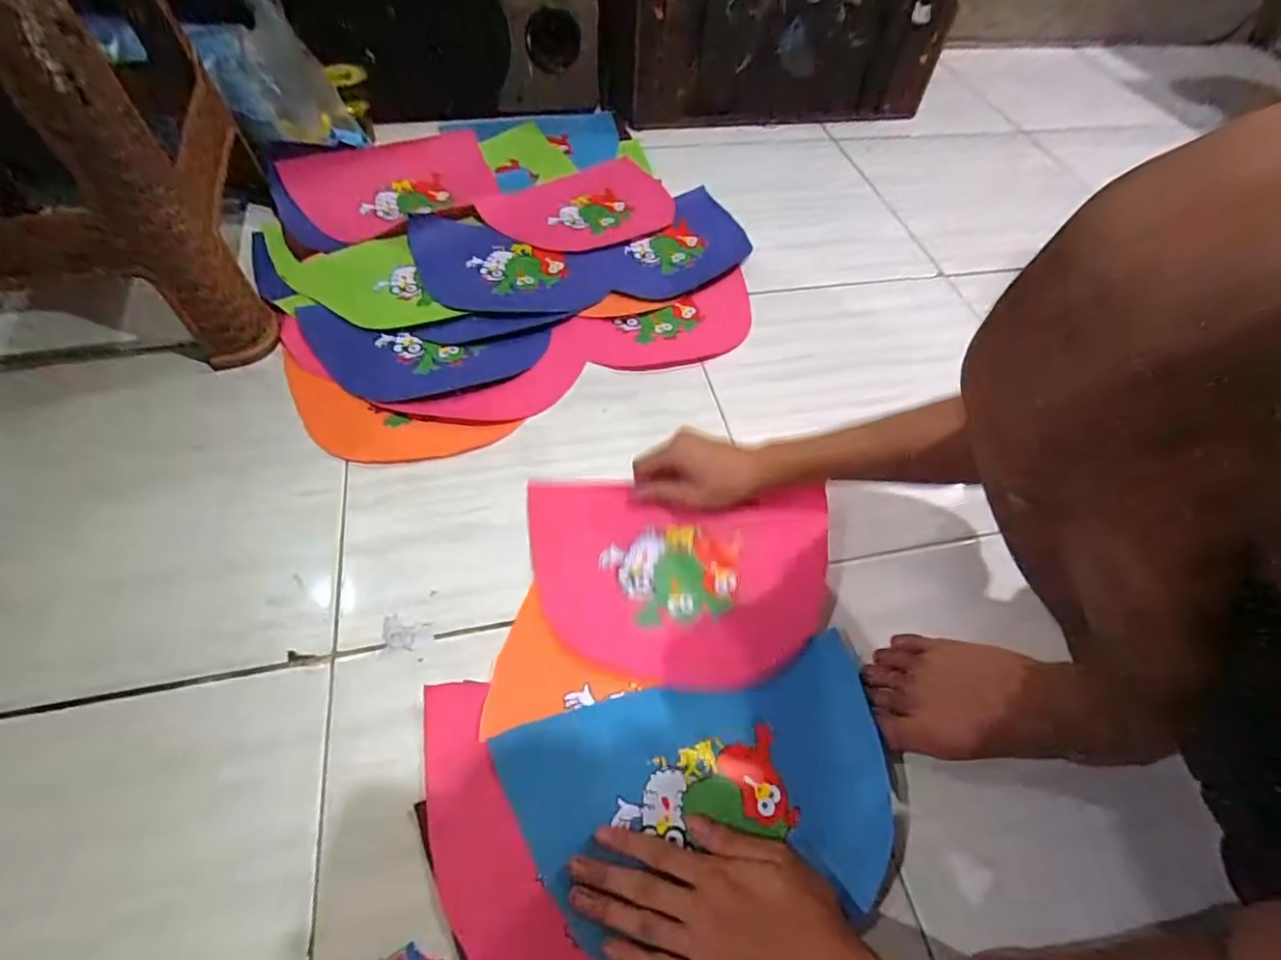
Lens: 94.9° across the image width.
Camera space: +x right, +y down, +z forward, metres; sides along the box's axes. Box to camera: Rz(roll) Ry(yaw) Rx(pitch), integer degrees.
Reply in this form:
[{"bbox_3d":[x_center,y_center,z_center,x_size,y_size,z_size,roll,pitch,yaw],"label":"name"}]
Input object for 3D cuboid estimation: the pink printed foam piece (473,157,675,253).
[{"bbox_3d":[-0.077,-0.402,0.862,0.276,0.012,0.172,-28,62,-22],"label":"pink printed foam piece"}]

